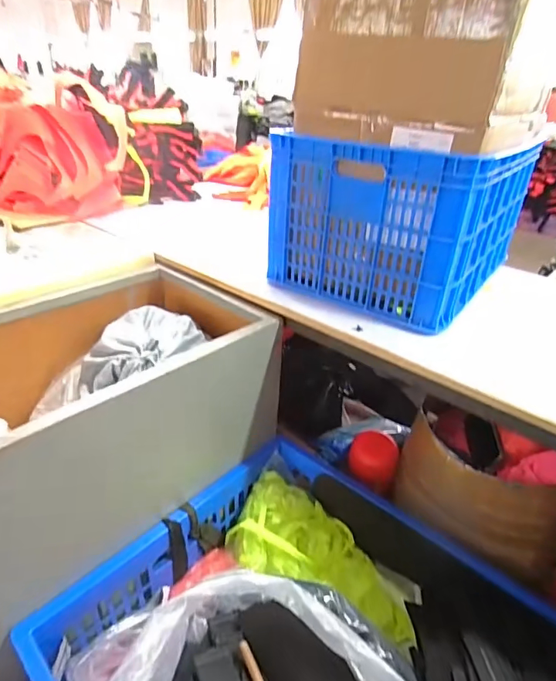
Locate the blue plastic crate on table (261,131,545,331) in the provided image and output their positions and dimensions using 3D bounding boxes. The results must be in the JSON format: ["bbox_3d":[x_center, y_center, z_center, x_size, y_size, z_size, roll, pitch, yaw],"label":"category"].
[{"bbox_3d":[0.289,-0.276,0.986,0.405,0.300,0.486,25,36,33],"label":"blue plastic crate on table"}]

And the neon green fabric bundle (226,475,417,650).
[{"bbox_3d":[0.090,0.477,0.951,0.412,0.120,0.197,31,37,15],"label":"neon green fabric bundle"}]

